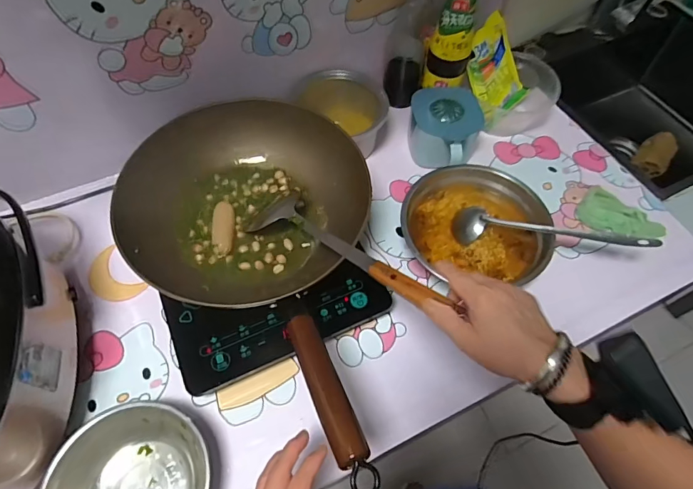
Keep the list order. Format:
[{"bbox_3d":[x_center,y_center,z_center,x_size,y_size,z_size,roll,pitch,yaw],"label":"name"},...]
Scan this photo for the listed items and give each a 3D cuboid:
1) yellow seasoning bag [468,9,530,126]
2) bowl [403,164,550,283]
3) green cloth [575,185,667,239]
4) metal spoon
[{"bbox_3d":[0.260,-0.298,0.742,0.121,0.161,0.021,-49,37,-12],"label":"yellow seasoning bag"},{"bbox_3d":[0.185,-0.038,0.636,0.204,0.059,0.173,6,56,-1],"label":"bowl"},{"bbox_3d":[0.425,-0.040,0.666,0.065,0.025,0.117,-38,67,-25],"label":"green cloth"},{"bbox_3d":[0.287,-0.018,0.608,0.263,0.042,0.048,6,55,13],"label":"metal spoon"}]

